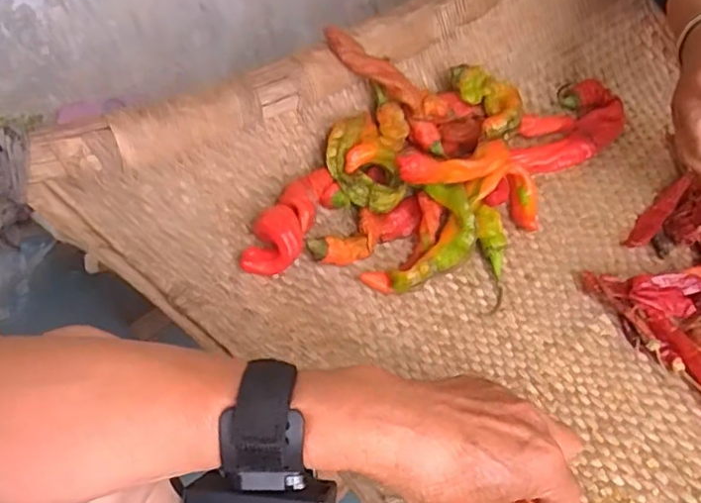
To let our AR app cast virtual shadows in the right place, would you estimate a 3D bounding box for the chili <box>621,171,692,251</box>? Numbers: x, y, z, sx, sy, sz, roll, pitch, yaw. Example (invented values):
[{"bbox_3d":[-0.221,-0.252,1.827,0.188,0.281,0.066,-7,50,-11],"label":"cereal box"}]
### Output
[{"bbox_3d":[0.256,-0.034,0.514,0.018,0.016,0.096,35,56,25],"label":"chili"}]

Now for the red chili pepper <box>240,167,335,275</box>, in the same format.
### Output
[{"bbox_3d":[-0.043,-0.025,0.450,0.035,0.026,0.098,16,50,10],"label":"red chili pepper"}]

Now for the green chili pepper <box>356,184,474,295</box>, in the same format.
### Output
[{"bbox_3d":[0.059,-0.005,0.466,0.052,0.031,0.107,25,52,18],"label":"green chili pepper"}]

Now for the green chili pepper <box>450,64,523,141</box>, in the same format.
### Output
[{"bbox_3d":[0.120,-0.129,0.524,0.045,0.030,0.064,-18,52,-18],"label":"green chili pepper"}]

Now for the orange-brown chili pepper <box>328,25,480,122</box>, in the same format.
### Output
[{"bbox_3d":[0.045,-0.135,0.507,0.156,0.022,0.041,19,41,-32],"label":"orange-brown chili pepper"}]

